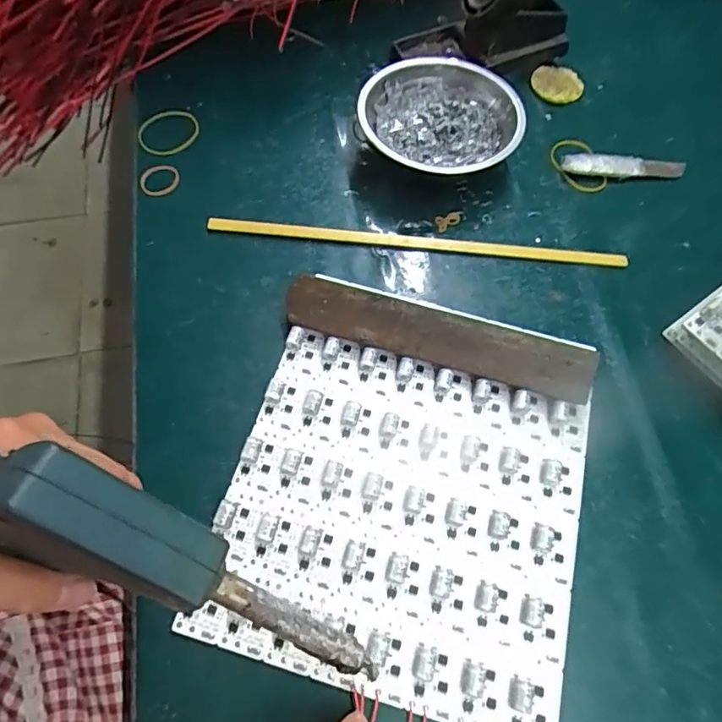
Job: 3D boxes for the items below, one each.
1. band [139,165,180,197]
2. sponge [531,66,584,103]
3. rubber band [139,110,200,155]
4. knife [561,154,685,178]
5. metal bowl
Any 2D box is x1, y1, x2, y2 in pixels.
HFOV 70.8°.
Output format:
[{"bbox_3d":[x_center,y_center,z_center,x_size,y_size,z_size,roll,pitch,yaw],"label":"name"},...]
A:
[{"bbox_3d":[-0.160,-0.145,0.405,0.027,0.005,0.029,1,64,-1],"label":"band"},{"bbox_3d":[0.181,-0.255,0.469,0.047,0.006,0.041,19,65,7],"label":"sponge"},{"bbox_3d":[-0.162,-0.192,0.426,0.044,0.008,0.052,37,69,15],"label":"rubber band"},{"bbox_3d":[0.220,-0.161,0.422,0.103,0.010,0.020,1,64,-1],"label":"knife"},{"bbox_3d":[0.064,-0.192,0.415,0.123,0.038,0.119,1,64,-1],"label":"metal bowl"}]

